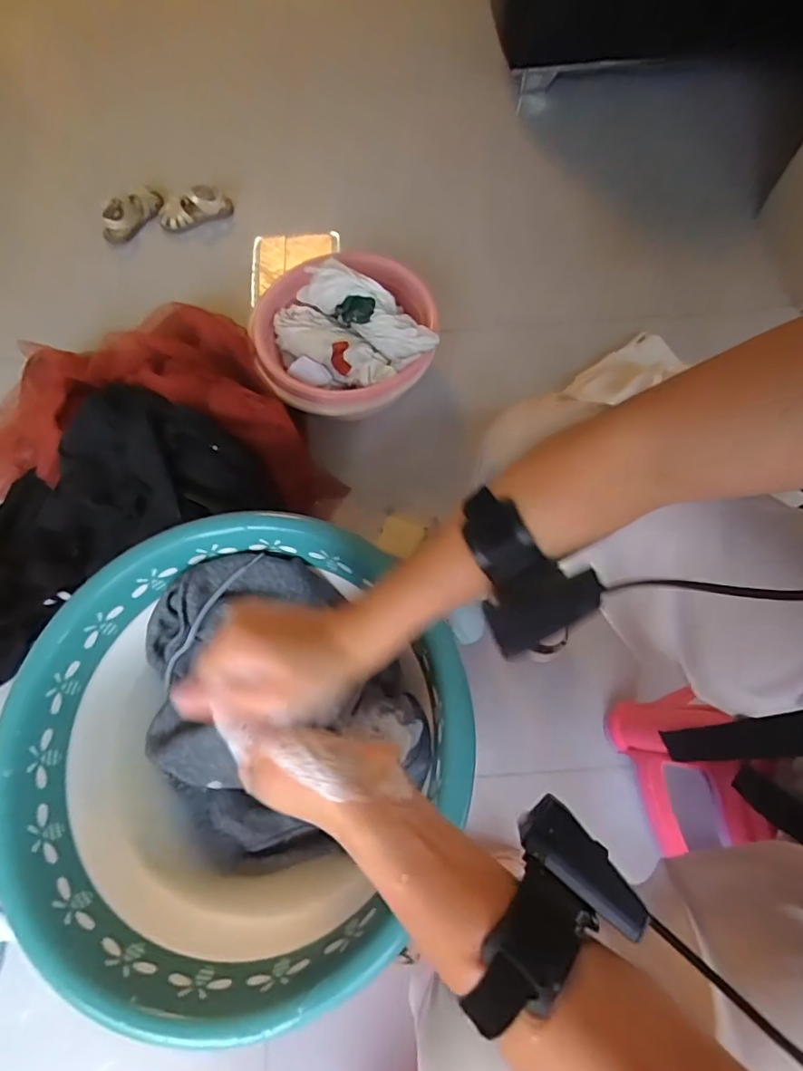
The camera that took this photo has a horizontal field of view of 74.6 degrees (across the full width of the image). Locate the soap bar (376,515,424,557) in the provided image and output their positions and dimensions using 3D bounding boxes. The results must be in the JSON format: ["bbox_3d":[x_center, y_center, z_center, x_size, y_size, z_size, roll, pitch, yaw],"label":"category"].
[{"bbox_3d":[0.000,0.001,0.888,0.066,0.012,0.066,19,71,9],"label":"soap bar"}]

